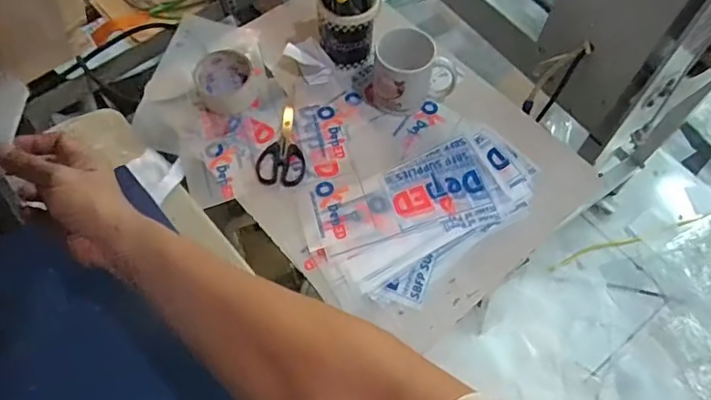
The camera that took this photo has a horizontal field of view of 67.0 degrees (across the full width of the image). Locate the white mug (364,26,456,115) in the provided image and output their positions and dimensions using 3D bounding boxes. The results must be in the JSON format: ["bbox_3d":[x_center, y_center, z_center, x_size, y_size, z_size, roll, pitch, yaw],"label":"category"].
[{"bbox_3d":[0.077,-0.177,0.746,0.112,0.097,0.073,-19,63,-12],"label":"white mug"}]

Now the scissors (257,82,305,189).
[{"bbox_3d":[-0.107,-0.089,0.750,0.064,0.004,0.158,-4,61,-5],"label":"scissors"}]

